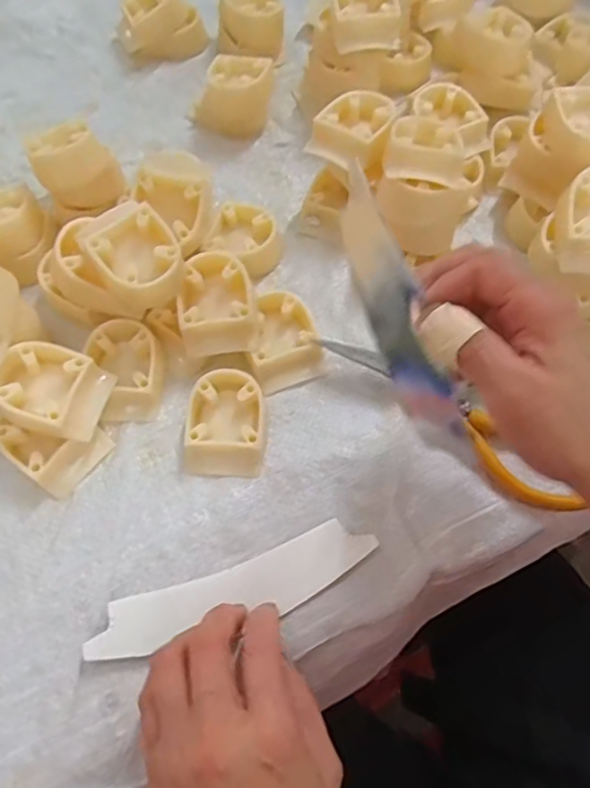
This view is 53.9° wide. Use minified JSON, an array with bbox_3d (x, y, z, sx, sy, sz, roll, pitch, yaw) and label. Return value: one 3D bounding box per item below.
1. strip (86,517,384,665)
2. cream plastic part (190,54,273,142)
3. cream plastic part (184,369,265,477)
[{"bbox_3d":[-0.031,0.106,0.311,0.155,0.006,0.033,-18,66,-11],"label":"strip"},{"bbox_3d":[-0.049,-0.231,0.449,0.058,0.038,0.046,18,67,7],"label":"cream plastic part"},{"bbox_3d":[-0.041,0.018,0.346,0.046,0.020,0.058,2,66,0],"label":"cream plastic part"}]

